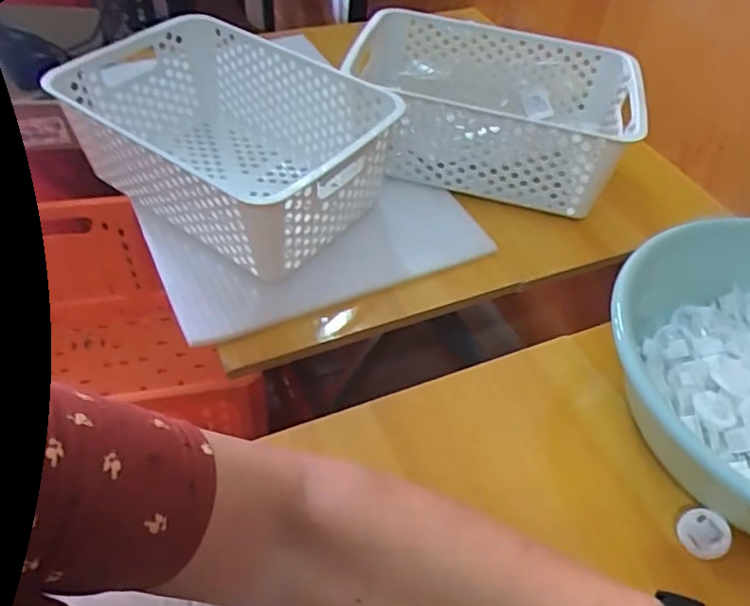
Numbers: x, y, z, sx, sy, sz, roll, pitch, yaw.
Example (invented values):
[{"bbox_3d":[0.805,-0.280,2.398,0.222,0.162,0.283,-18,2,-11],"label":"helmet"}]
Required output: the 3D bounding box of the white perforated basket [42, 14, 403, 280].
[{"bbox_3d":[-0.147,-0.162,0.624,0.299,0.113,0.202,30,52,21],"label":"white perforated basket"}]

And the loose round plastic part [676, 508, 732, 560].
[{"bbox_3d":[0.235,0.165,0.445,0.033,0.004,0.033,-4,79,22],"label":"loose round plastic part"}]

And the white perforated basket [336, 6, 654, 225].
[{"bbox_3d":[0.129,-0.223,0.711,0.309,0.100,0.214,13,48,8],"label":"white perforated basket"}]

